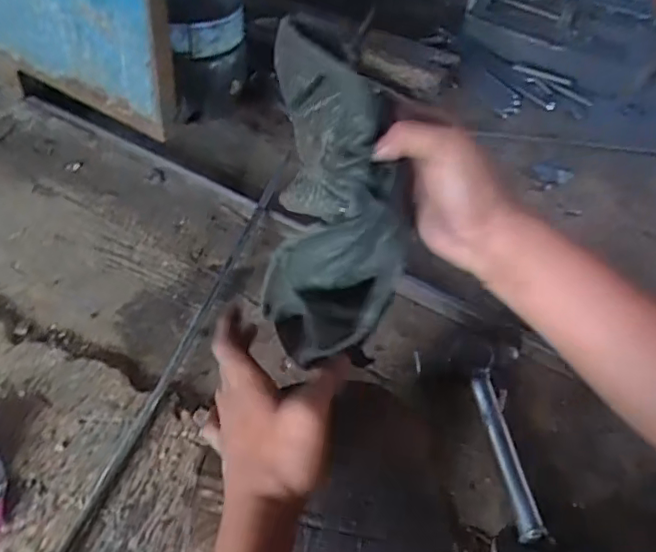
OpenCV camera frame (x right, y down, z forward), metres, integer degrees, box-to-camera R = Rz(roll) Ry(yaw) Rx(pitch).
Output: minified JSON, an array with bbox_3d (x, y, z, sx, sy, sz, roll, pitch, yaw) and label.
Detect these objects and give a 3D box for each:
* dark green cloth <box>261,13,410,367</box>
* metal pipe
[{"bbox_3d":[0.004,-0.044,0.393,0.090,0.230,0.079,-2,23,-8],"label":"dark green cloth"},{"bbox_3d":[0.195,0.188,0.640,0.028,0.020,0.194,-1,48,-7],"label":"metal pipe"}]

